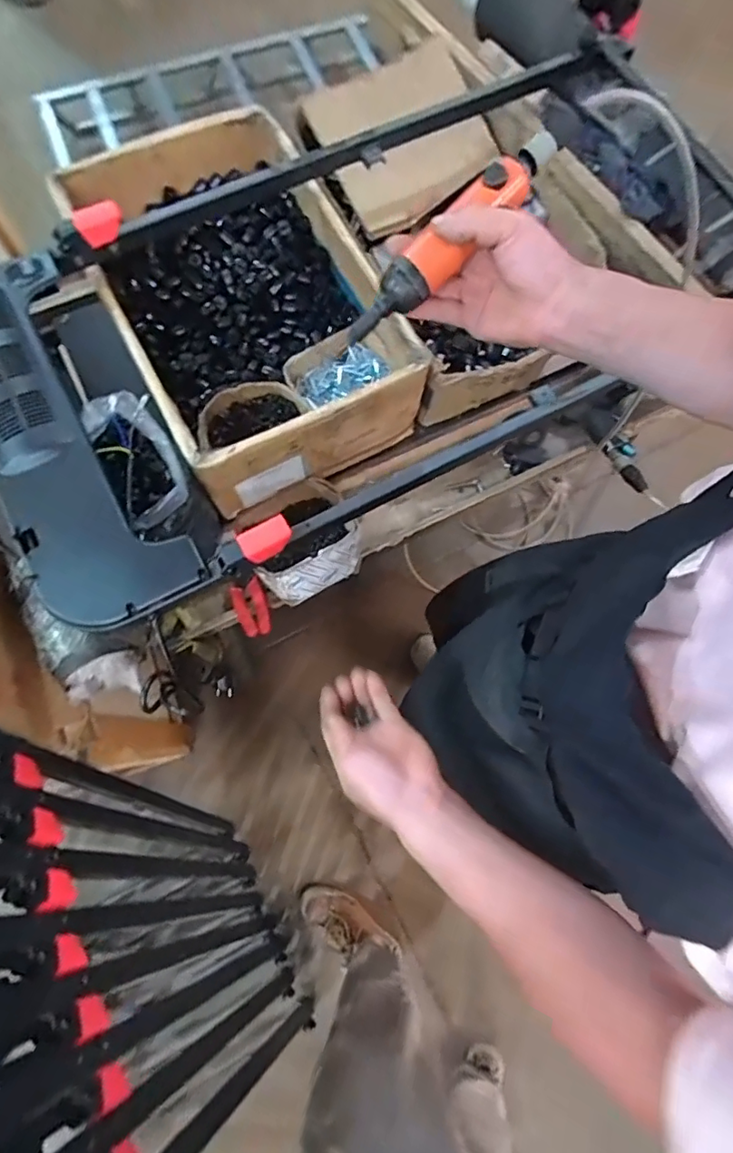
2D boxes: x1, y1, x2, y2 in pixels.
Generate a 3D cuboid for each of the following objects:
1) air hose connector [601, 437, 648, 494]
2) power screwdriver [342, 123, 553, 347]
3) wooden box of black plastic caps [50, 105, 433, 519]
[{"bbox_3d":[0.405,-0.171,0.849,0.042,0.029,0.100,-9,58,-4],"label":"air hose connector"},{"bbox_3d":[0.074,-0.279,0.450,0.224,0.043,0.037,-43,80,8],"label":"power screwdriver"},{"bbox_3d":[-0.184,-0.413,0.831,0.352,0.143,0.544,-27,77,-9],"label":"wooden box of black plastic caps"}]

